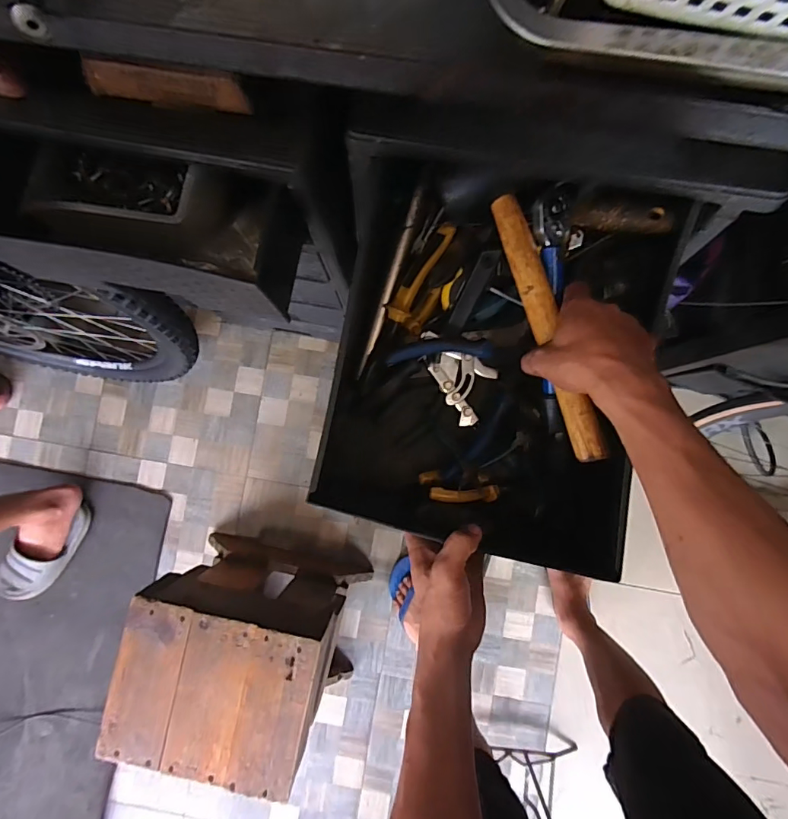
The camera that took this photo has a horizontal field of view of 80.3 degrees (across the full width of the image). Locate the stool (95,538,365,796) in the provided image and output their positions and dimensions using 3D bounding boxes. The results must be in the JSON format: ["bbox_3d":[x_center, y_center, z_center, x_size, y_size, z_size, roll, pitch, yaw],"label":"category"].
[{"bbox_3d":[-0.268,0.447,0.912,0.326,0.402,0.271,9,86,2],"label":"stool"}]

